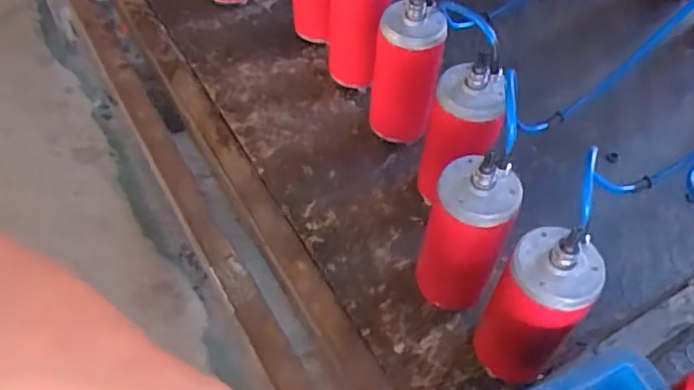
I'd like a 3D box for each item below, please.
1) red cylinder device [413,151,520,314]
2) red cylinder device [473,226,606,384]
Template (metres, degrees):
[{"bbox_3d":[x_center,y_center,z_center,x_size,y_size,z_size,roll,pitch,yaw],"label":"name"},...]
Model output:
[{"bbox_3d":[0.117,0.037,0.616,0.080,0.176,0.077,18,54,11],"label":"red cylinder device"},{"bbox_3d":[0.170,0.104,0.575,0.075,0.183,0.075,1,53,-1],"label":"red cylinder device"}]

